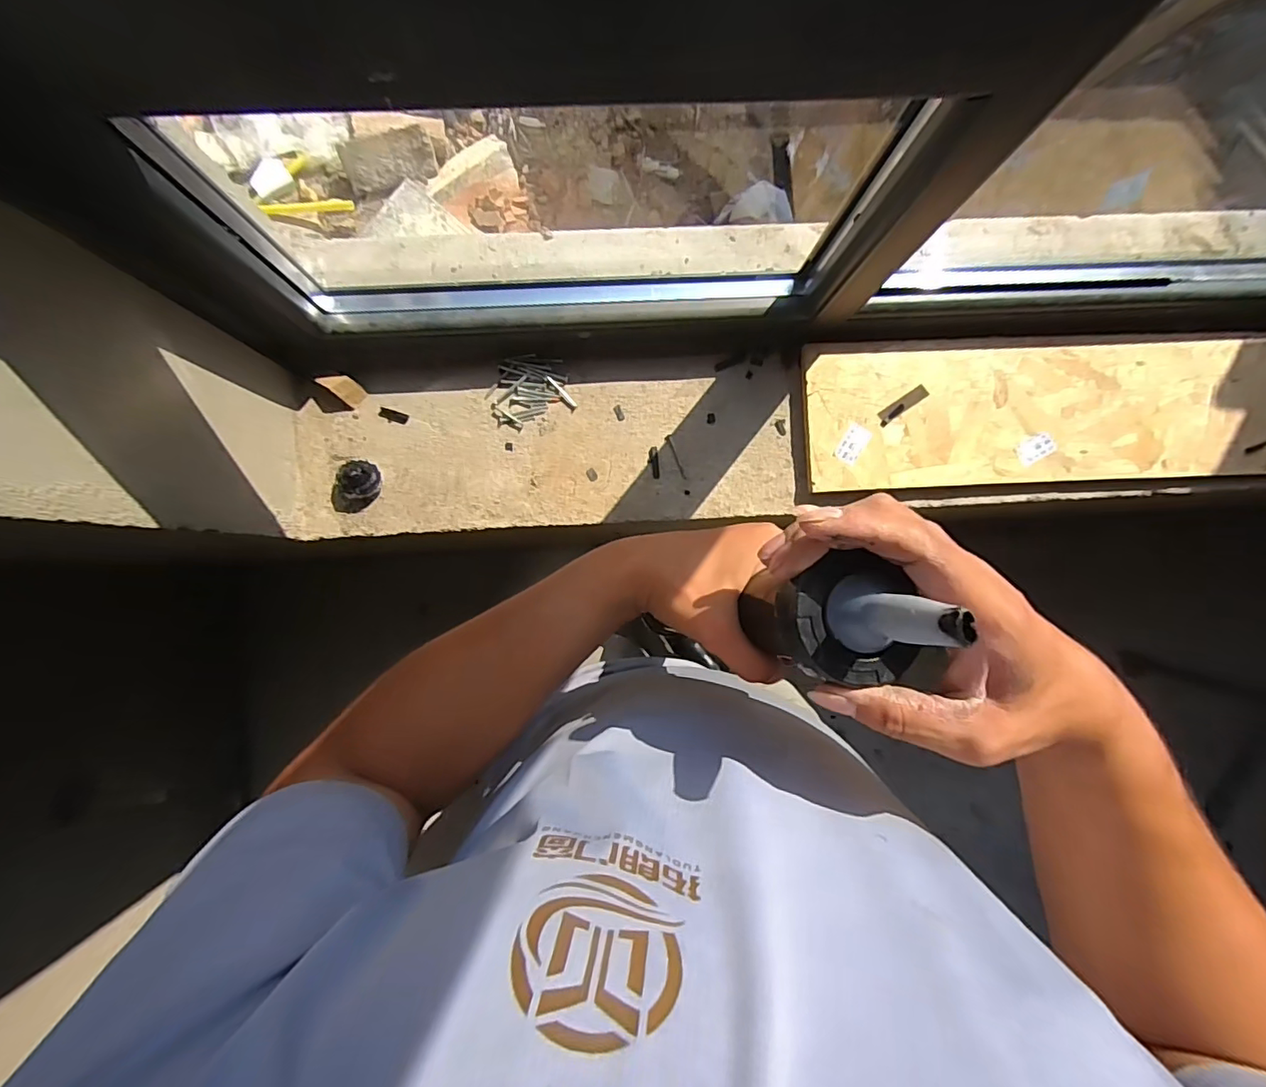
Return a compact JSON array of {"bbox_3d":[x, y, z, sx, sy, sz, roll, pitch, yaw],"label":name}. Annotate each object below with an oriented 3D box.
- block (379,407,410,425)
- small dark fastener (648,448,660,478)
[{"bbox_3d":[-0.297,-0.158,0.667,0.037,0.007,0.013,15,89,-1],"label":"block"},{"bbox_3d":[0.027,-0.103,0.685,0.013,0.004,0.041,-5,89,-1],"label":"small dark fastener"}]

